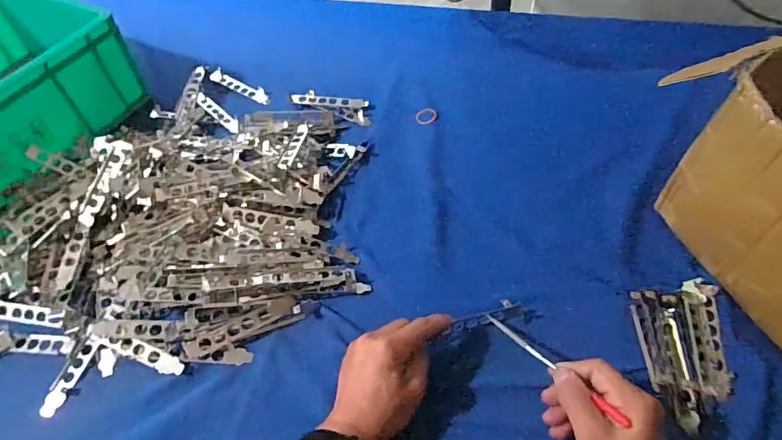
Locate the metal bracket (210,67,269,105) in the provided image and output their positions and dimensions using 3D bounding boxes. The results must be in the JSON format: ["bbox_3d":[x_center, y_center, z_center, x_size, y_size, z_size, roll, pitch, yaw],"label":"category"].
[{"bbox_3d":[-0.246,-0.217,0.789,0.126,0.010,0.029,30,59,22],"label":"metal bracket"}]

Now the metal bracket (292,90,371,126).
[{"bbox_3d":[-0.089,-0.175,0.745,0.124,0.017,0.041,14,55,12],"label":"metal bracket"}]

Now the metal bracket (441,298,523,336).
[{"bbox_3d":[0.097,0.102,0.514,0.084,0.008,0.020,-16,54,-2],"label":"metal bracket"}]

